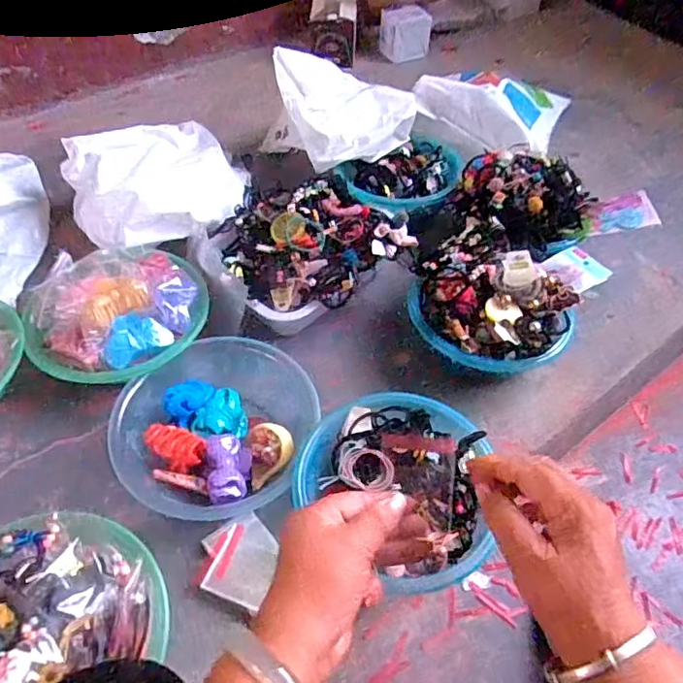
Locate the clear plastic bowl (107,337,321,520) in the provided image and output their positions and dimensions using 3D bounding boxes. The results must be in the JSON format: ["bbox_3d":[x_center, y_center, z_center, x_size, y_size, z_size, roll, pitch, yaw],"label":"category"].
[{"bbox_3d":[-0.150,0.106,0.692,0.237,0.059,0.214,-34,59,-26],"label":"clear plastic bowl"}]

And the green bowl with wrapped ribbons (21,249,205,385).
[{"bbox_3d":[-0.308,-0.049,0.764,0.219,0.075,0.228,1,50,-1],"label":"green bowl with wrapped ribbons"}]

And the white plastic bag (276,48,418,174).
[{"bbox_3d":[0.010,-0.425,1.002,0.214,0.125,0.199,-30,57,-24],"label":"white plastic bag"}]

